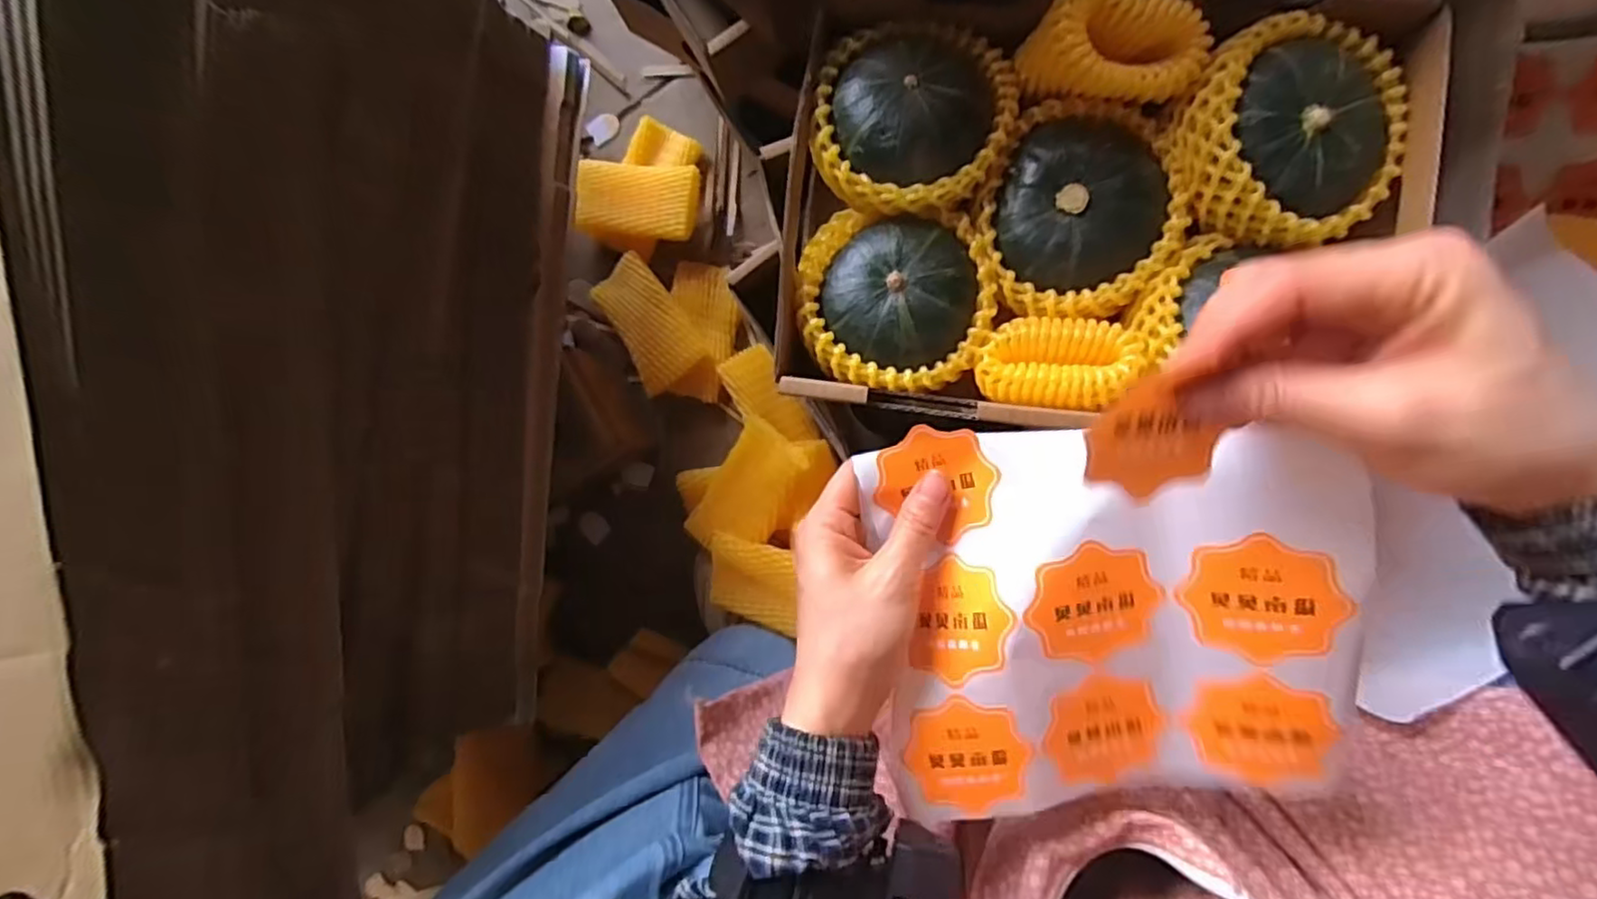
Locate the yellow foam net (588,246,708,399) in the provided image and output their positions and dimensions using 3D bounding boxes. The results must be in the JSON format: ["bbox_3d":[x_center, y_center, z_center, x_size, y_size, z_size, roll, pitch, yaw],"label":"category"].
[{"bbox_3d":[-0.138,-0.117,0.627,0.065,0.029,0.118,-33,87,6],"label":"yellow foam net"}]

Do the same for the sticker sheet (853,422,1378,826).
[{"bbox_3d":[0.131,0.076,0.297,0.190,0.048,0.180,-7,90,7],"label":"sticker sheet"}]

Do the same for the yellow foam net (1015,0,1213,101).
[{"bbox_3d":[0.159,-0.200,0.338,0.085,0.042,0.044,2,91,7],"label":"yellow foam net"}]

